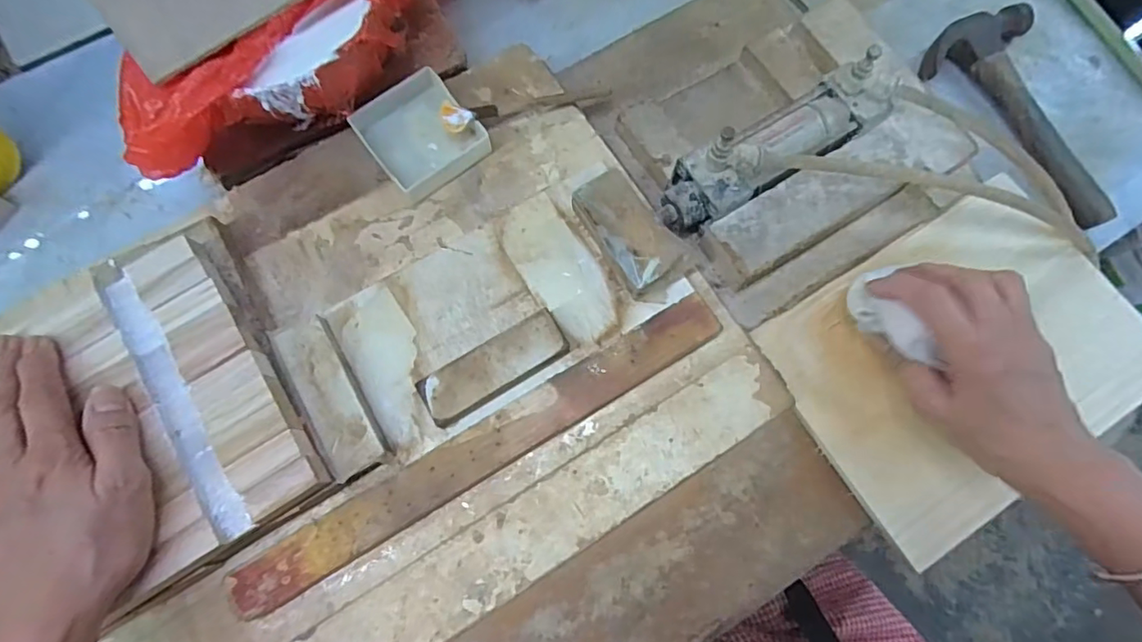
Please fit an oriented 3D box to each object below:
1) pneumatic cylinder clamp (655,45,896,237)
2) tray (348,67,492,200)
[{"bbox_3d":[0.133,-0.114,0.363,0.157,0.067,0.047,-32,77,-9],"label":"pneumatic cylinder clamp"},{"bbox_3d":[-0.105,-0.131,0.386,0.070,0.017,0.076,-38,78,-10],"label":"tray"}]

